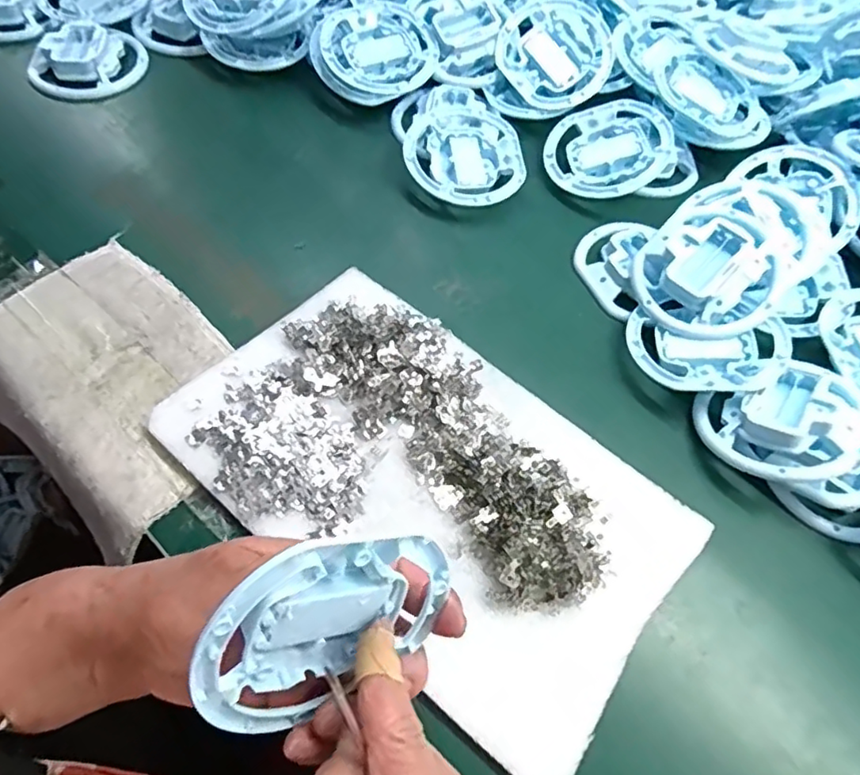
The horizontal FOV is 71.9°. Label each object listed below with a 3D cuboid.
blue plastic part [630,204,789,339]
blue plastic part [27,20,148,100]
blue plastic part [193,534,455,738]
[{"bbox_3d":[0.204,-0.085,0.433,0.101,0.034,0.096,-43,71,-4],"label":"blue plastic part"},{"bbox_3d":[-0.316,-0.302,0.549,0.094,0.022,0.094,-11,62,-11],"label":"blue plastic part"},{"bbox_3d":[-0.043,0.095,0.236,0.092,0.092,0.018,8,29,-44],"label":"blue plastic part"}]

